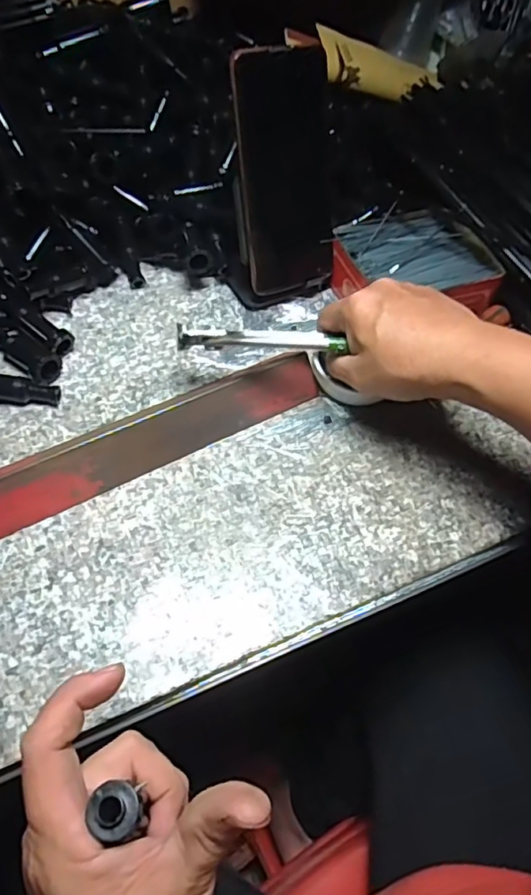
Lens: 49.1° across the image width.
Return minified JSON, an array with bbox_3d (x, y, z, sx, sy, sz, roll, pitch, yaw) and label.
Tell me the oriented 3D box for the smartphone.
[{"bbox_3d":[0.021,-0.209,0.448,0.089,0.161,0.016,-21,34,-22],"label":"smartphone"}]

